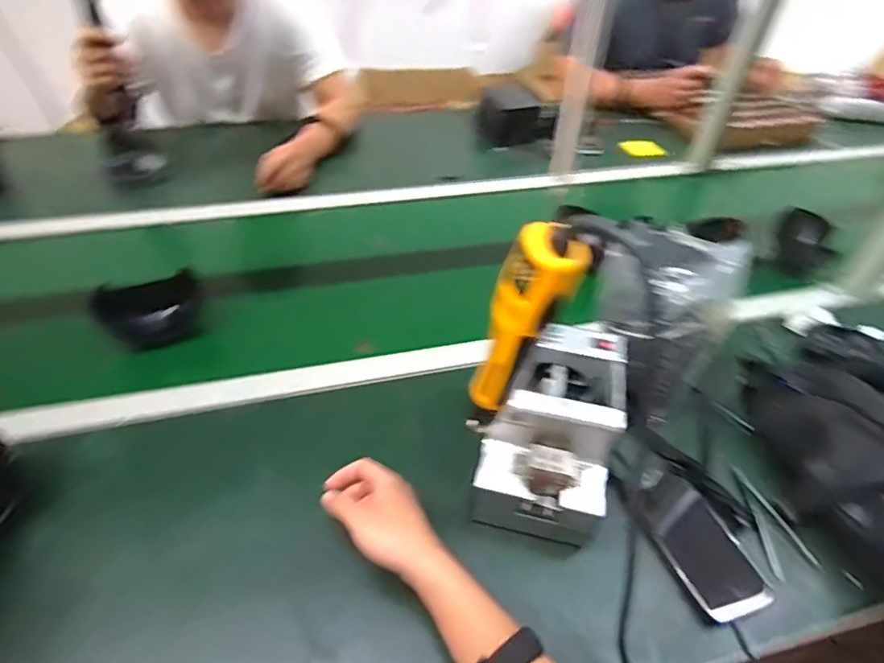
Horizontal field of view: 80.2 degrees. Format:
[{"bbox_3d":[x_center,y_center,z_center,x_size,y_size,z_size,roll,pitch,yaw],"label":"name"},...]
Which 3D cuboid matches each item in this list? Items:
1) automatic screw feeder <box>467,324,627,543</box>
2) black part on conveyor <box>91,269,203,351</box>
[{"bbox_3d":[0.112,0.107,0.562,0.123,0.159,0.171,13,45,9],"label":"automatic screw feeder"},{"bbox_3d":[-0.398,-0.026,0.729,0.122,0.085,0.047,-15,47,-19],"label":"black part on conveyor"}]

